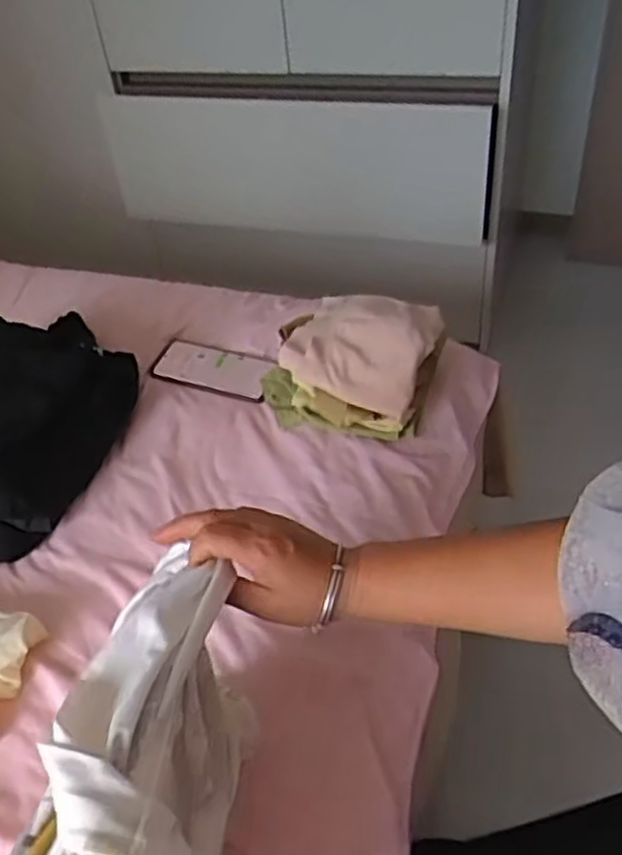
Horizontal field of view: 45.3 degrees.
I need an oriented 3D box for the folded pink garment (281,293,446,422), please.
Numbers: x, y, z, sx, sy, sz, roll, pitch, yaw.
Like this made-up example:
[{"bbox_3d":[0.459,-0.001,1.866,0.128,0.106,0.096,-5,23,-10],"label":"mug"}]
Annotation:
[{"bbox_3d":[0.064,-0.101,0.891,0.158,0.048,0.176,14,48,20],"label":"folded pink garment"}]

